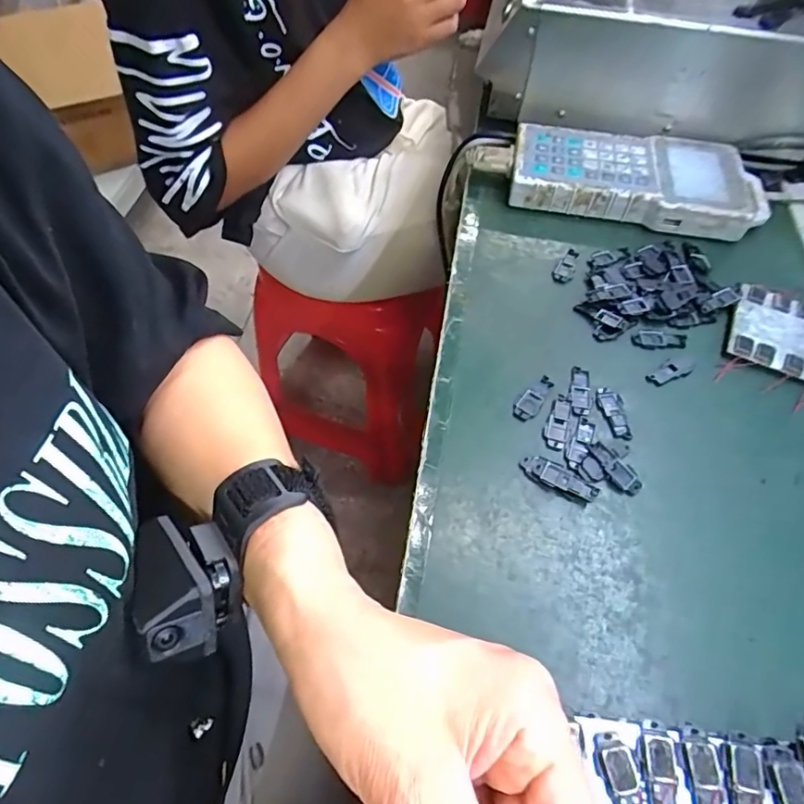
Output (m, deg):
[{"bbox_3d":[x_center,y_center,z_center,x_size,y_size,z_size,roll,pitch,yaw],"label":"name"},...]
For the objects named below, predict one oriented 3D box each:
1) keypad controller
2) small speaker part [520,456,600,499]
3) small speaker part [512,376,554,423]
[{"bbox_3d":[0.216,-0.209,0.495,0.226,0.032,0.109,11,56,5],"label":"keypad controller"},{"bbox_3d":[0.099,0.047,0.337,0.048,0.004,0.015,28,59,15],"label":"small speaker part"},{"bbox_3d":[0.090,-0.003,0.369,0.015,0.004,0.039,34,61,19],"label":"small speaker part"}]

